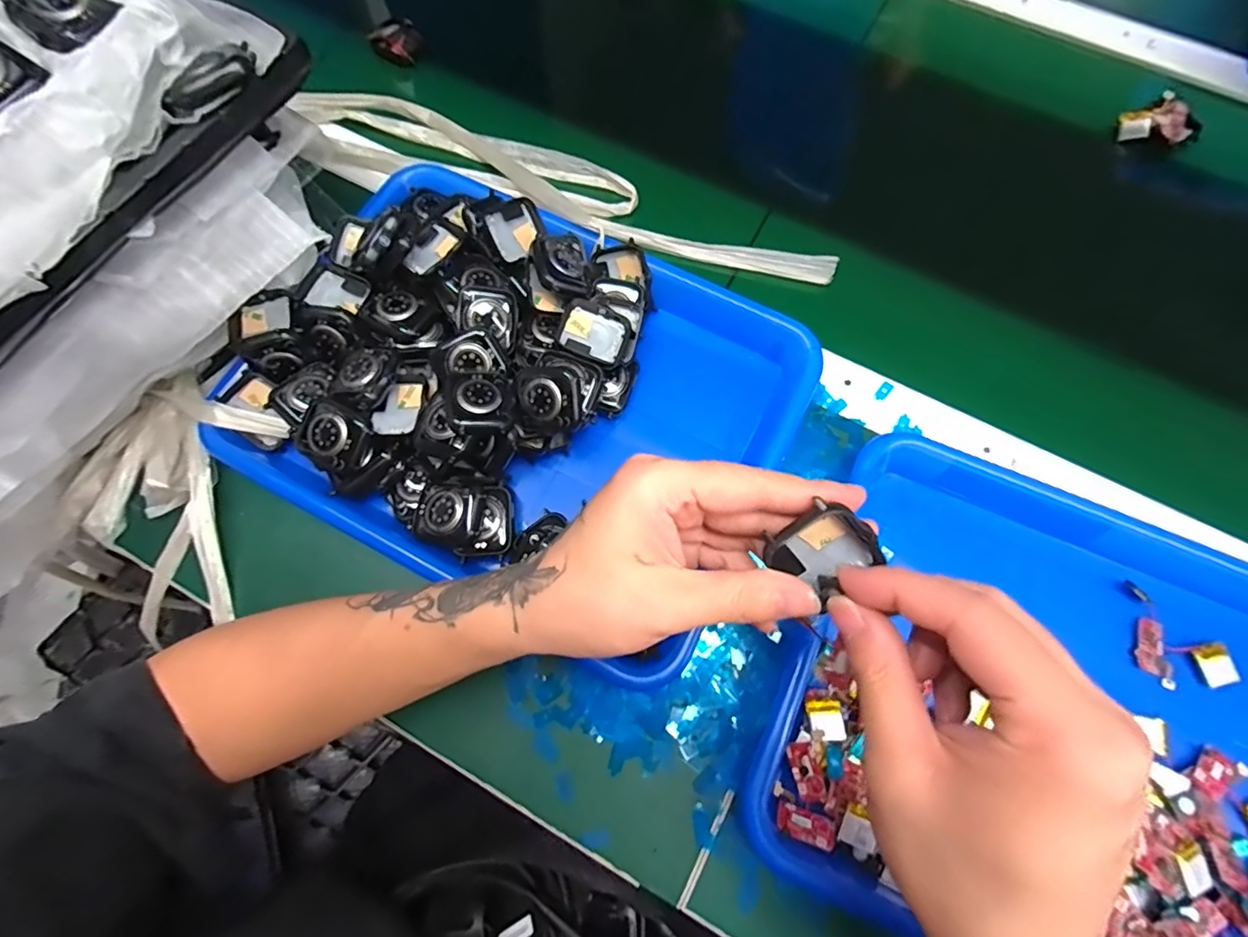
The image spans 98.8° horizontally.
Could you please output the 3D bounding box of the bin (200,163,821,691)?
[{"bbox_3d":[-0.066,-0.052,0.343,0.323,0.061,0.255,28,75,10],"label":"bin"}]

